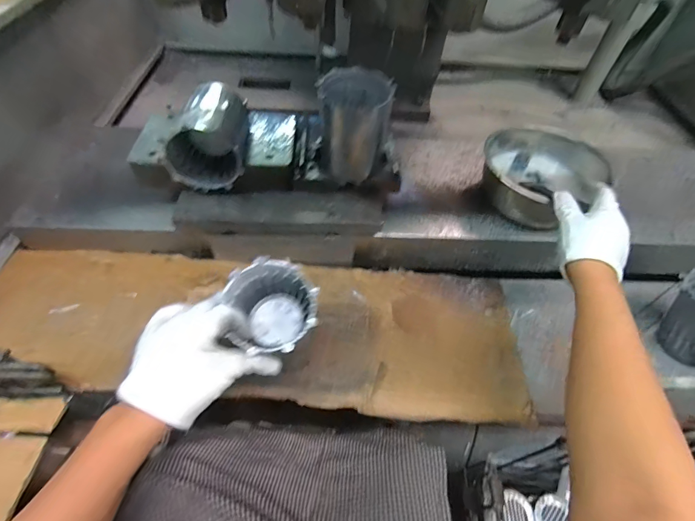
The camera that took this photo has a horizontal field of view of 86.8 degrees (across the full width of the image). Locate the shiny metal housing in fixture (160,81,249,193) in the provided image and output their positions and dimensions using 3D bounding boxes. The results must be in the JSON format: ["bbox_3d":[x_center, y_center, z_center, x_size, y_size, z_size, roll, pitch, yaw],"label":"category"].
[{"bbox_3d":[-0.192,-0.178,0.509,0.098,0.095,0.138,-3,54,-6],"label":"shiny metal housing in fixture"}]

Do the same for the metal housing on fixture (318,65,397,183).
[{"bbox_3d":[0.008,-0.185,0.506,0.096,0.118,0.094,11,53,4],"label":"metal housing on fixture"}]

